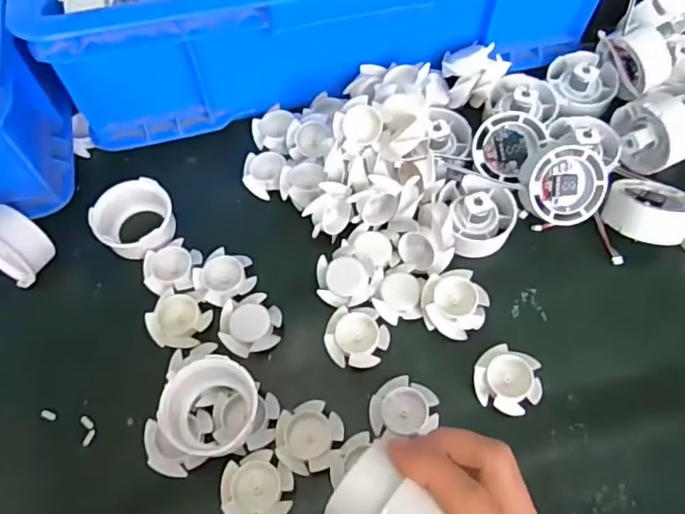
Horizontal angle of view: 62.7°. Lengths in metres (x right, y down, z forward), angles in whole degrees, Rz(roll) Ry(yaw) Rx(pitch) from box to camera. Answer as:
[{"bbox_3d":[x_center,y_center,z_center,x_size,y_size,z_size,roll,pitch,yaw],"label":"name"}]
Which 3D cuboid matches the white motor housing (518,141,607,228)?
[{"bbox_3d":[0.153,-0.050,0.396,0.054,0.023,0.057,39,100,-10],"label":"white motor housing"}]

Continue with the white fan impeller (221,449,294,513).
[{"bbox_3d":[-0.048,0.133,0.322,0.040,0.011,0.039,0,64,1],"label":"white fan impeller"}]

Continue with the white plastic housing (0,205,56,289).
[{"bbox_3d":[-0.228,-0.009,0.383,0.048,0.047,0.043,36,69,17],"label":"white plastic housing"}]

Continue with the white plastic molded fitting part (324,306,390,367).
[{"bbox_3d":[0.010,0.052,0.366,0.040,0.011,0.037,2,64,2],"label":"white plastic molded fitting part"}]

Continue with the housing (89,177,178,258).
[{"bbox_3d":[-0.148,-0.025,0.405,0.054,0.028,0.055,0,64,1],"label":"housing"}]

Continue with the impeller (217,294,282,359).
[{"bbox_3d":[-0.061,0.045,0.372,0.040,0.011,0.037,0,64,1],"label":"impeller"}]

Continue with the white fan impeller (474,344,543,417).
[{"bbox_3d":[0.102,0.077,0.349,0.040,0.013,0.037,0,64,1],"label":"white fan impeller"}]

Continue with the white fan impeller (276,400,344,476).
[{"bbox_3d":[-0.020,0.108,0.337,0.040,0.013,0.039,0,64,1],"label":"white fan impeller"}]

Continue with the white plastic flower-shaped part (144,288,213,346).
[{"bbox_3d":[-0.109,0.043,0.373,0.037,0.009,0.035,23,66,12],"label":"white plastic flower-shaped part"}]

